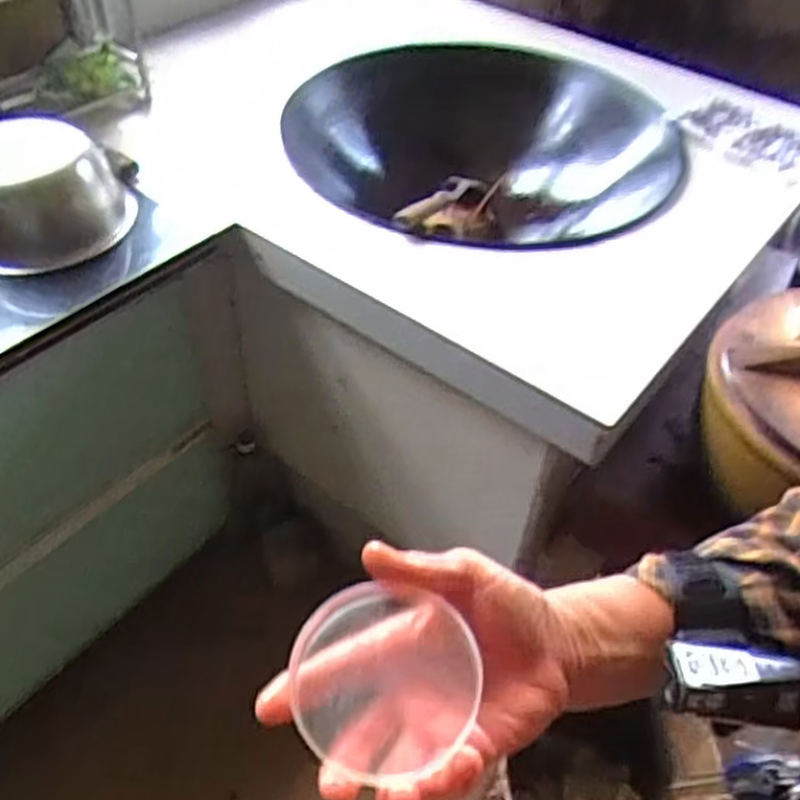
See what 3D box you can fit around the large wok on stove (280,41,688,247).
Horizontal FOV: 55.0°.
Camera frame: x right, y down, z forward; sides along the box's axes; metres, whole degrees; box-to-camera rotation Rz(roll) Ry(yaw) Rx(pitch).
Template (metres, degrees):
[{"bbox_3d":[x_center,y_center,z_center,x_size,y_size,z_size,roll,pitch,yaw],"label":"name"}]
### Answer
[{"bbox_3d":[0.123,-0.390,1.279,0.632,0.186,0.663,9,45,1],"label":"large wok on stove"}]

